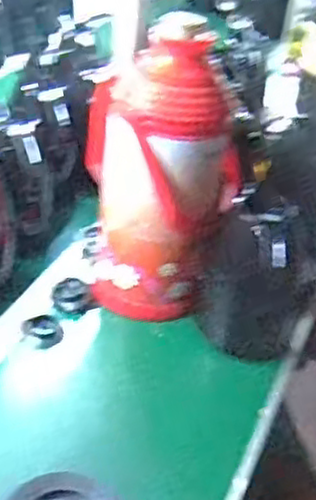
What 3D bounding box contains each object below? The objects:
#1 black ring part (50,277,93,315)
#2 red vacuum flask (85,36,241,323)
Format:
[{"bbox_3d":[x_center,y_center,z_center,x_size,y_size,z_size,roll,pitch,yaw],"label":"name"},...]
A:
[{"bbox_3d":[-0.119,0.064,1.017,0.051,0.031,0.051,-1,33,-11],"label":"black ring part"},{"bbox_3d":[0.013,-0.098,0.968,0.185,0.348,0.164,4,33,-3],"label":"red vacuum flask"}]

